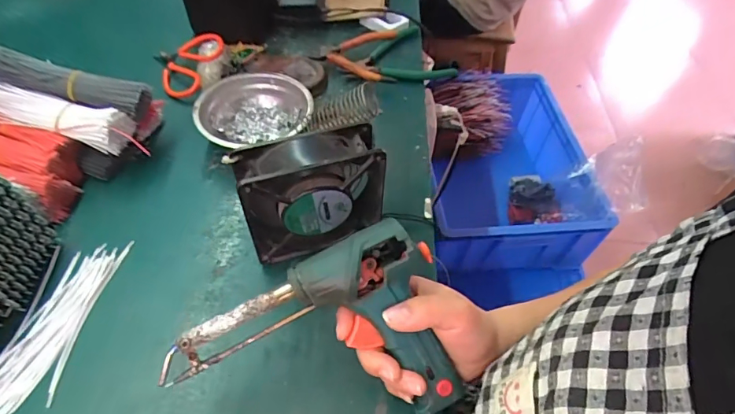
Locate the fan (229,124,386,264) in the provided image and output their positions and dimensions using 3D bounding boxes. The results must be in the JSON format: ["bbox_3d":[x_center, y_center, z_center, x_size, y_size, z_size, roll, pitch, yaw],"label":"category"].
[{"bbox_3d":[-0.047,-0.005,0.397,0.113,0.124,0.037,-14,53,-14],"label":"fan"}]

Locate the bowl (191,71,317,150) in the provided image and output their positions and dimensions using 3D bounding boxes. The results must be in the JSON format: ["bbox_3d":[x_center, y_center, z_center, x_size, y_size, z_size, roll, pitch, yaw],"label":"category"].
[{"bbox_3d":[-0.125,-0.102,0.518,0.123,0.053,0.118,1,51,-2],"label":"bowl"}]

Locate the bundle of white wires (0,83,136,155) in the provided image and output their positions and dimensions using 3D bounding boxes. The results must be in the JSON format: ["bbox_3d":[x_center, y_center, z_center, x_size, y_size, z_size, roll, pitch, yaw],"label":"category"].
[{"bbox_3d":[-0.322,-0.095,0.451,0.159,0.061,0.033,8,51,2],"label":"bundle of white wires"}]

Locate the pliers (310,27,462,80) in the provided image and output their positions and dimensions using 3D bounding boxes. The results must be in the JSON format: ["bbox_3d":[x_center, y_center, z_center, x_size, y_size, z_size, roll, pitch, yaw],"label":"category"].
[{"bbox_3d":[0.019,-0.200,0.597,0.168,0.021,0.094,-7,51,-9],"label":"pliers"}]

